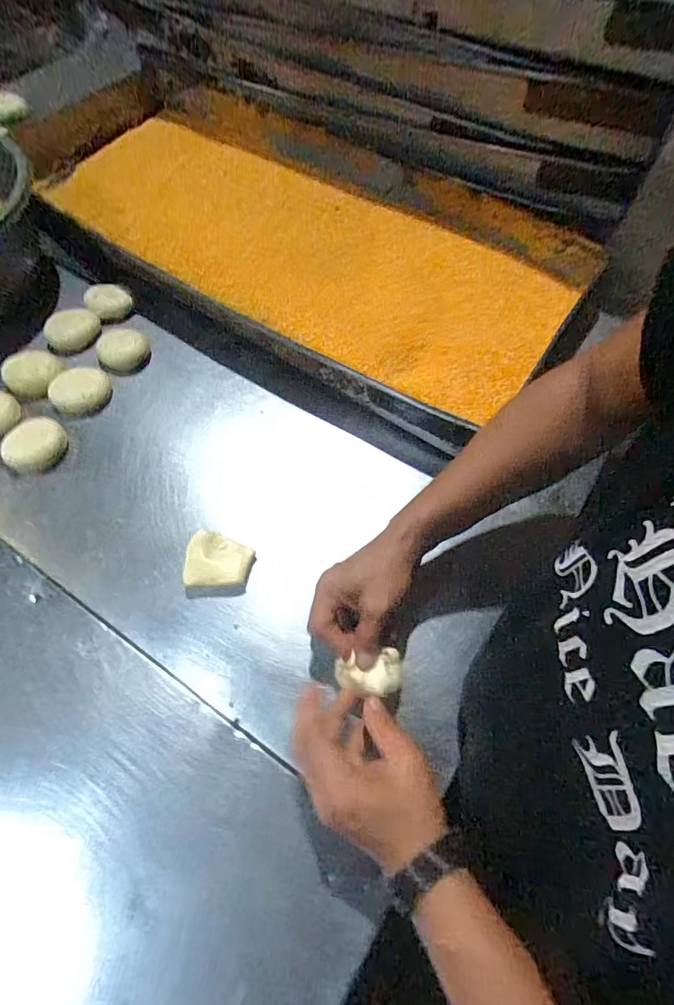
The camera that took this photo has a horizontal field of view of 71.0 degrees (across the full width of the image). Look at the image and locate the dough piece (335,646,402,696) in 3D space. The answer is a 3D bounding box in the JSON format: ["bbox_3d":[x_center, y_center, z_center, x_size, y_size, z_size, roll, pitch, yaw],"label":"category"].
[{"bbox_3d":[0.028,0.145,0.399,0.056,0.011,0.034,-10,66,-6],"label":"dough piece"}]

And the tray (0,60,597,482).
[{"bbox_3d":[-0.082,-0.378,0.654,0.786,0.065,0.423,32,68,12],"label":"tray"}]

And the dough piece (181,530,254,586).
[{"bbox_3d":[-0.114,0.058,0.467,0.063,0.023,0.052,5,65,0],"label":"dough piece"}]

